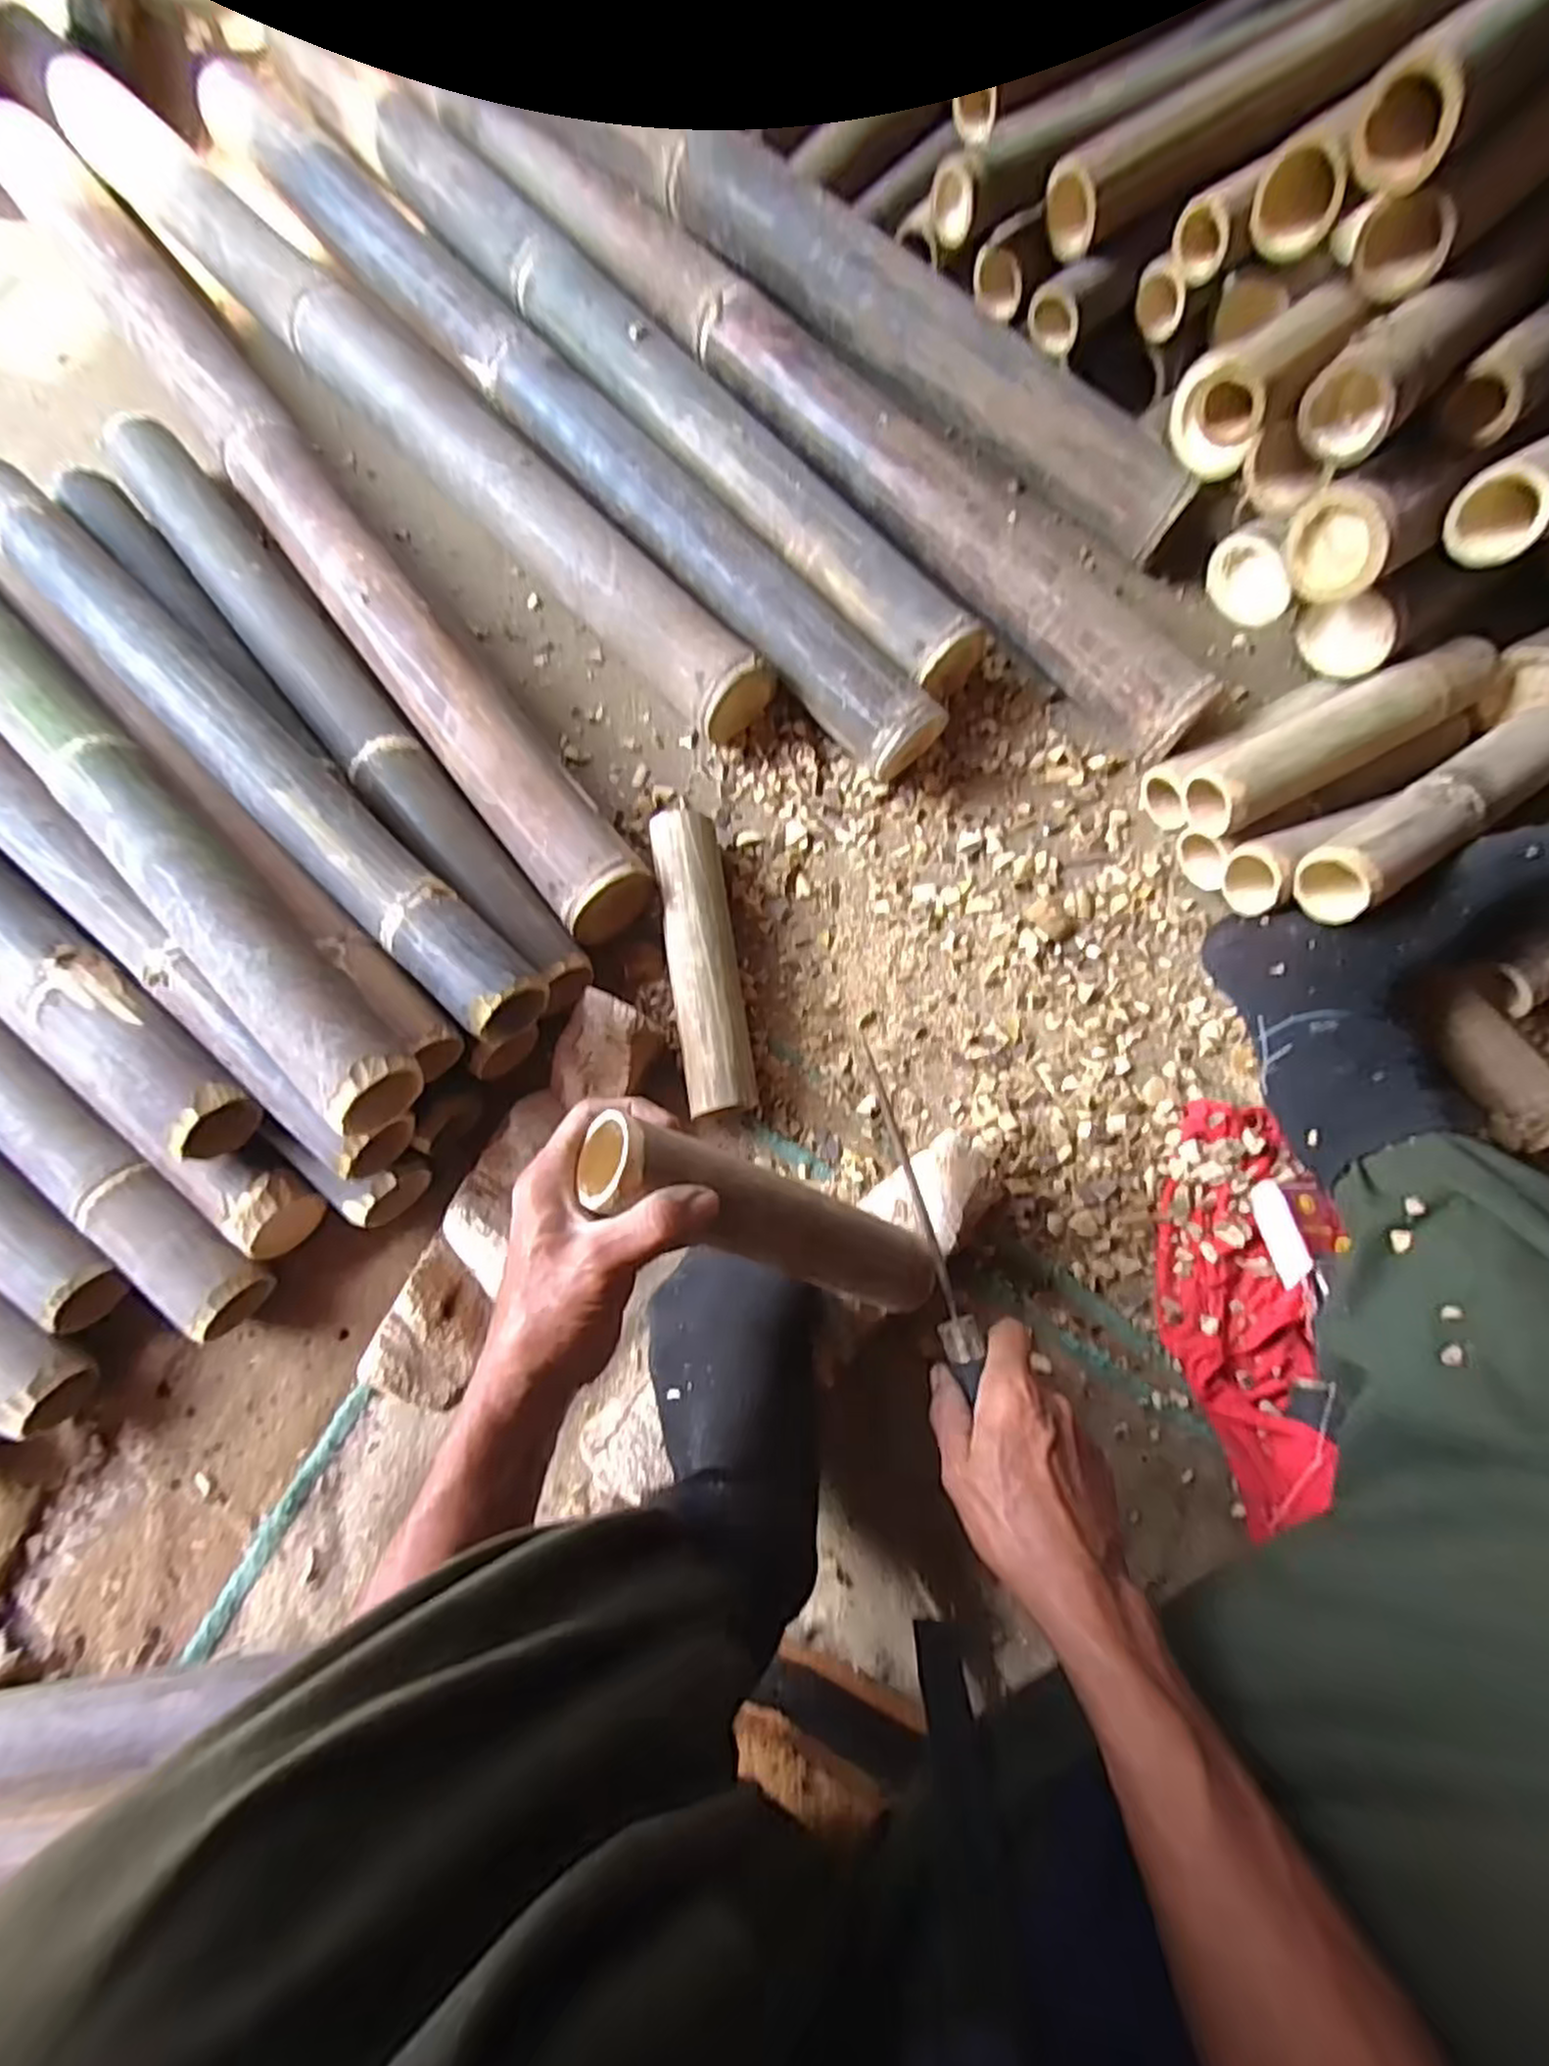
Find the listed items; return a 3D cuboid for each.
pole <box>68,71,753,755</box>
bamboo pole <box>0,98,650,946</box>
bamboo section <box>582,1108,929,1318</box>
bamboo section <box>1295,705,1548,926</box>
[{"bbox_3d":[-0.372,-0.610,0.731,0.083,0.080,0.987,-44,81,-8],"label":"pole"},{"bbox_3d":[-0.428,-0.477,0.698,0.079,0.081,1.010,-37,79,-7],"label":"bamboo pole"},{"bbox_3d":[0.004,0.107,0.445,0.241,0.047,0.052,31,77,-31],"label":"bamboo section"},{"bbox_3d":[0.468,-0.159,0.534,0.237,0.042,0.053,-33,80,-6],"label":"bamboo section"}]

